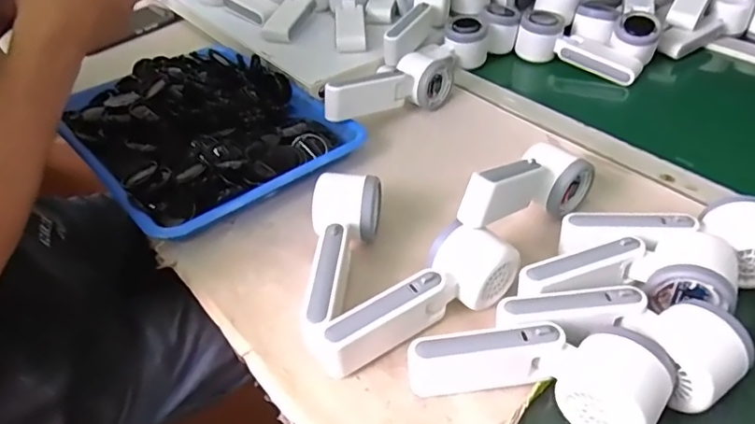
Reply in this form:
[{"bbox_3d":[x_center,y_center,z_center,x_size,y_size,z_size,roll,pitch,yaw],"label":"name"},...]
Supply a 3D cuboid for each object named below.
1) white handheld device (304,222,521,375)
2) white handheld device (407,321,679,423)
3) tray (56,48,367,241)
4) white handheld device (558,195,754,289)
[{"bbox_3d":[0.027,0.068,0.405,0.167,0.057,0.050,-27,46,-25],"label":"white handheld device"},{"bbox_3d":[0.106,0.106,0.366,0.163,0.053,0.066,12,43,16],"label":"white handheld device"},{"bbox_3d":[-0.195,-0.099,0.609,0.251,0.047,0.299,-29,47,-29],"label":"tray"},{"bbox_3d":[0.237,0.022,0.448,0.167,0.055,0.058,3,41,7],"label":"white handheld device"}]

